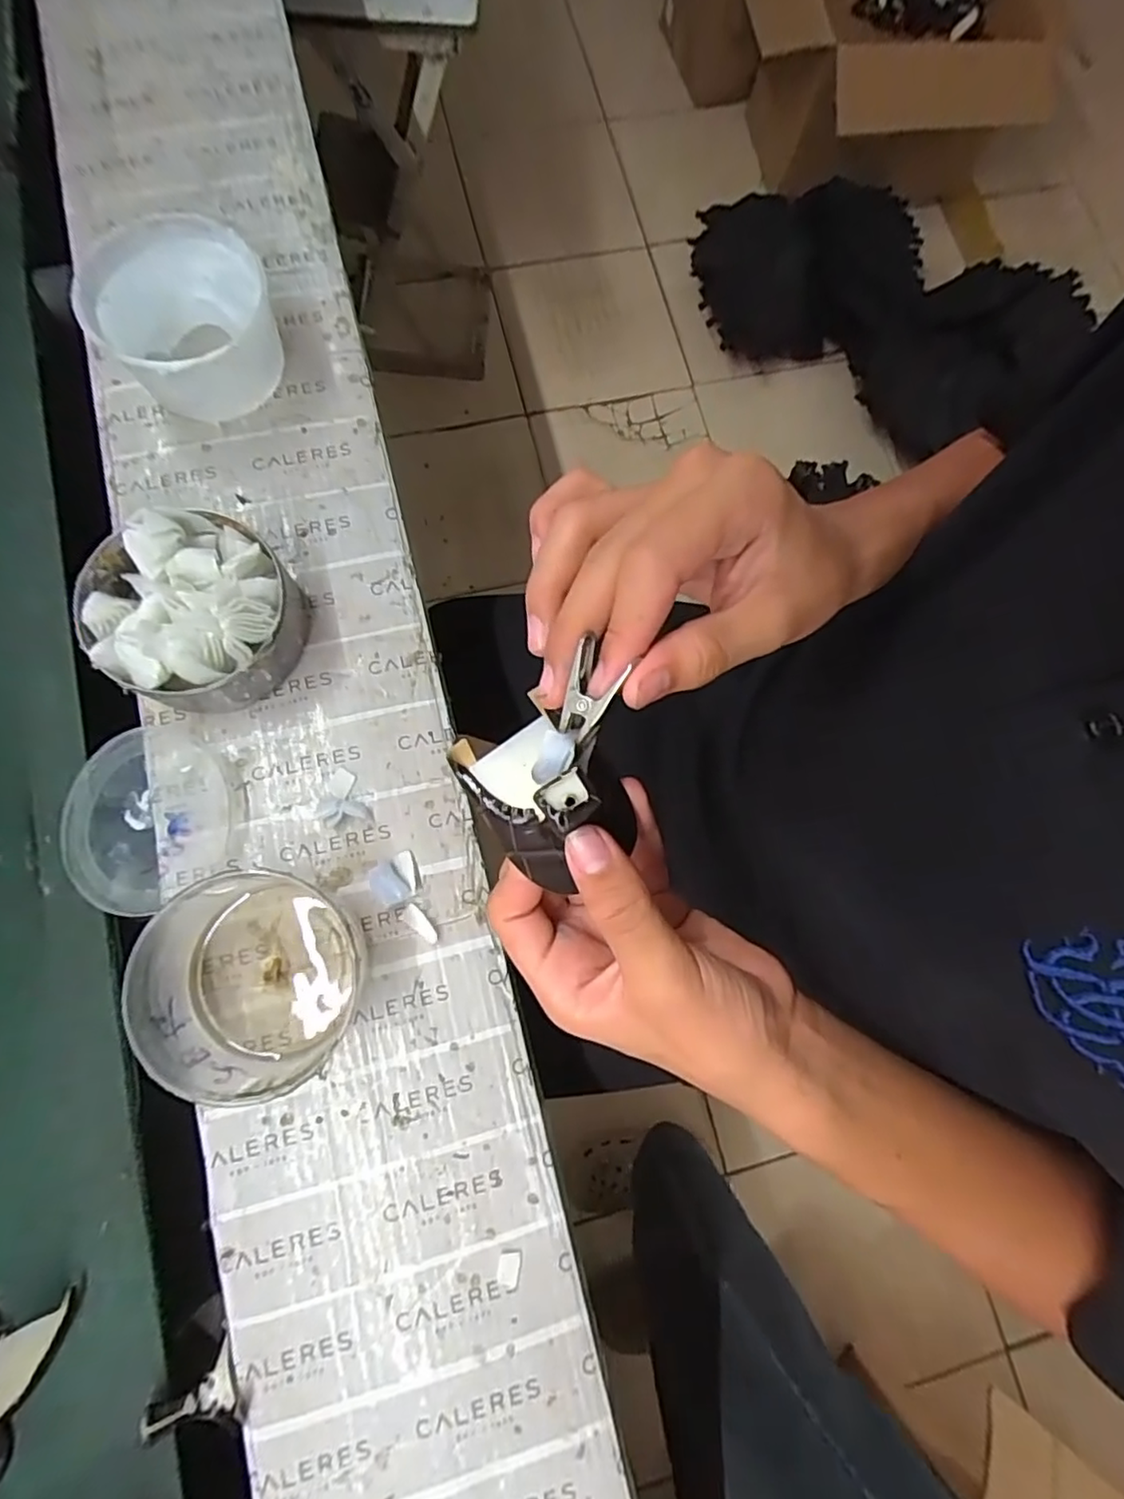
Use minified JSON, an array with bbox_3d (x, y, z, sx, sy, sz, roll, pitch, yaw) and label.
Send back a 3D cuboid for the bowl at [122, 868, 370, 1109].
[{"bbox_3d":[-0.174,0.128,0.365,0.108,0.065,0.112,1,78,-4],"label":"bowl"}]

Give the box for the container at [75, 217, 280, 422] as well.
[{"bbox_3d":[-0.261,-0.293,0.445,0.110,0.066,0.118,1,78,-4],"label":"container"}]

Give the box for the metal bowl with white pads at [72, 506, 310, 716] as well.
[{"bbox_3d":[-0.229,-0.087,0.398,0.114,0.078,0.122,1,78,-4],"label":"metal bowl with white pads"}]

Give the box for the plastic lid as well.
[{"bbox_3d":[-0.269,0.042,0.408,0.109,0.009,0.109,1,78,-4],"label":"plastic lid"}]

